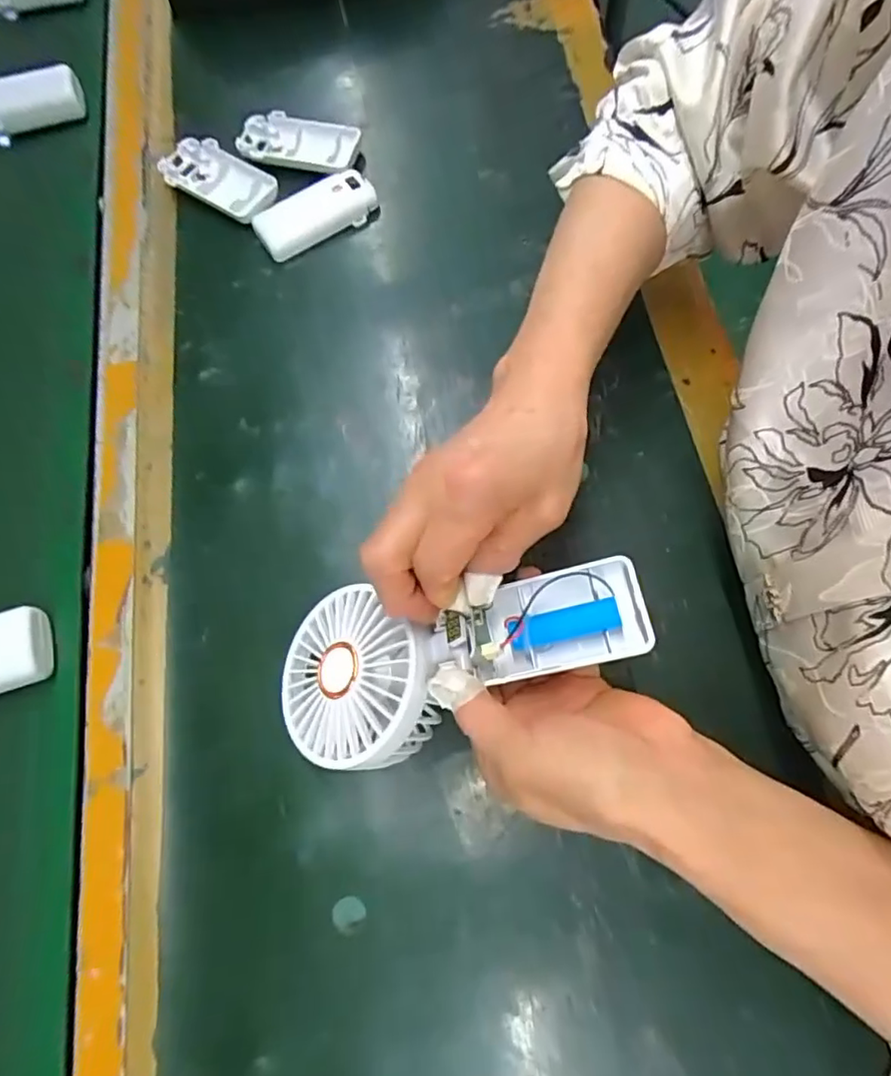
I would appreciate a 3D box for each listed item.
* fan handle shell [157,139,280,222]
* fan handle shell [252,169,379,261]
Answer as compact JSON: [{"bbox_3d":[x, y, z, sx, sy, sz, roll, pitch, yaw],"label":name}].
[{"bbox_3d":[-0.180,-0.282,0.460,0.095,0.010,0.047,31,74,12],"label":"fan handle shell"},{"bbox_3d":[-0.097,-0.246,0.442,0.091,0.013,0.040,-29,71,-8],"label":"fan handle shell"}]

